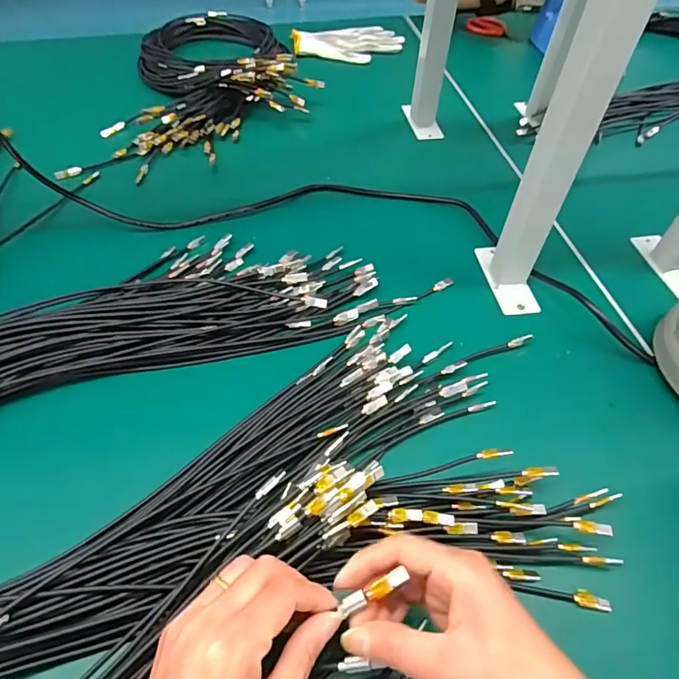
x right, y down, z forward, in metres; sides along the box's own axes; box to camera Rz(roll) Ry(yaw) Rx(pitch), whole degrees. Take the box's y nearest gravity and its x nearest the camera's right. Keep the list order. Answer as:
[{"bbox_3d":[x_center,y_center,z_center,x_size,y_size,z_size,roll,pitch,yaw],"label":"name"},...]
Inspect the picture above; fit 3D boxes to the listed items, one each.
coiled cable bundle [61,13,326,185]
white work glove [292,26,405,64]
[{"bbox_3d":[-0.188,-0.418,0.747,0.308,0.074,0.510,4,53,1],"label":"coiled cable bundle"},{"bbox_3d":[0.020,-0.536,0.860,0.195,0.016,0.117,-21,56,-16],"label":"white work glove"}]

